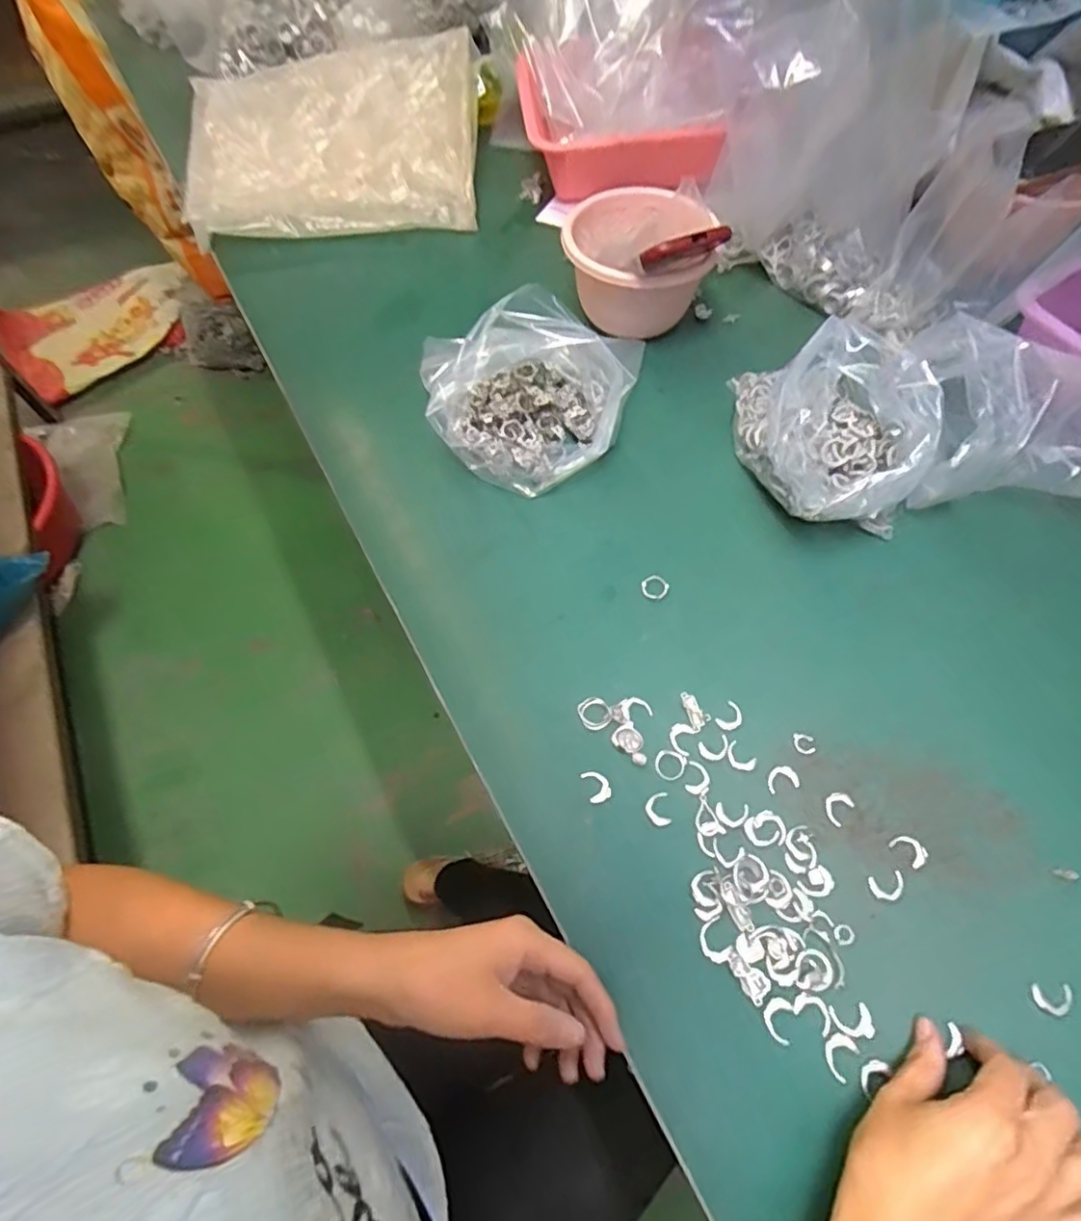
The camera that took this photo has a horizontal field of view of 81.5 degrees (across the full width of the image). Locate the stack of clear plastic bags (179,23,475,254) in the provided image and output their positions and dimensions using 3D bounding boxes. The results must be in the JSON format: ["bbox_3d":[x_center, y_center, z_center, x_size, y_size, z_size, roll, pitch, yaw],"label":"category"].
[{"bbox_3d":[-0.249,-0.552,0.726,0.344,0.122,0.240,-4,59,-1],"label":"stack of clear plastic bags"}]

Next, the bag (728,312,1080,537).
[{"bbox_3d":[0.312,-0.165,0.513,0.273,0.119,0.194,-4,59,-1],"label":"bag"}]

